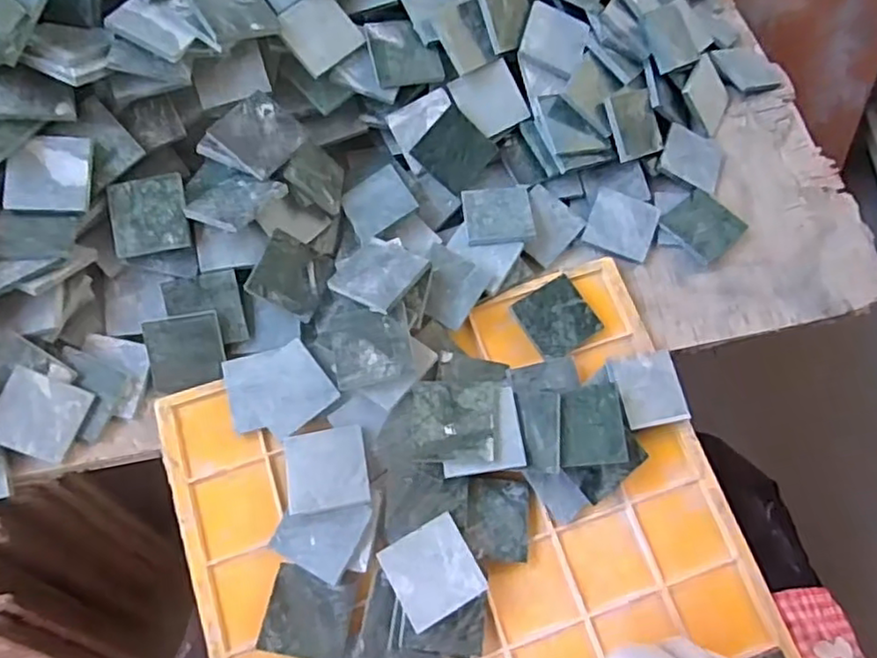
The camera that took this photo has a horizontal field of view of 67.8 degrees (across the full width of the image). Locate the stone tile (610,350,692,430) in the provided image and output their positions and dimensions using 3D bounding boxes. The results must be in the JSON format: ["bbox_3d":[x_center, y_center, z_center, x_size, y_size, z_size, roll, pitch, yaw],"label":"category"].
[{"bbox_3d":[0.140,0.040,0.433,0.048,0.004,0.047,-7,75,-20],"label":"stone tile"}]

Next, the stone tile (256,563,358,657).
[{"bbox_3d":[-0.077,0.171,0.391,0.050,0.010,0.047,10,65,4],"label":"stone tile"}]

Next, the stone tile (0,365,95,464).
[{"bbox_3d":[-0.259,0.056,0.421,0.049,0.004,0.048,27,86,-14],"label":"stone tile"}]

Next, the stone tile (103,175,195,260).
[{"bbox_3d":[-0.196,-0.077,0.442,0.051,0.005,0.050,-10,91,-1],"label":"stone tile"}]

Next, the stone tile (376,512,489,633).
[{"bbox_3d":[-0.003,0.142,0.381,0.048,0.004,0.049,-26,75,-13],"label":"stone tile"}]

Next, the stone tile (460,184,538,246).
[{"bbox_3d":[0.044,-0.085,0.486,0.050,0.007,0.052,-5,58,-1],"label":"stone tile"}]

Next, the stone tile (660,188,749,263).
[{"bbox_3d":[0.202,-0.079,0.499,0.051,0.011,0.048,-39,71,-17],"label":"stone tile"}]

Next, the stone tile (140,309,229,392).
[{"bbox_3d":[-0.175,0.016,0.451,0.051,0.007,0.051,-9,94,-7],"label":"stone tile"}]

